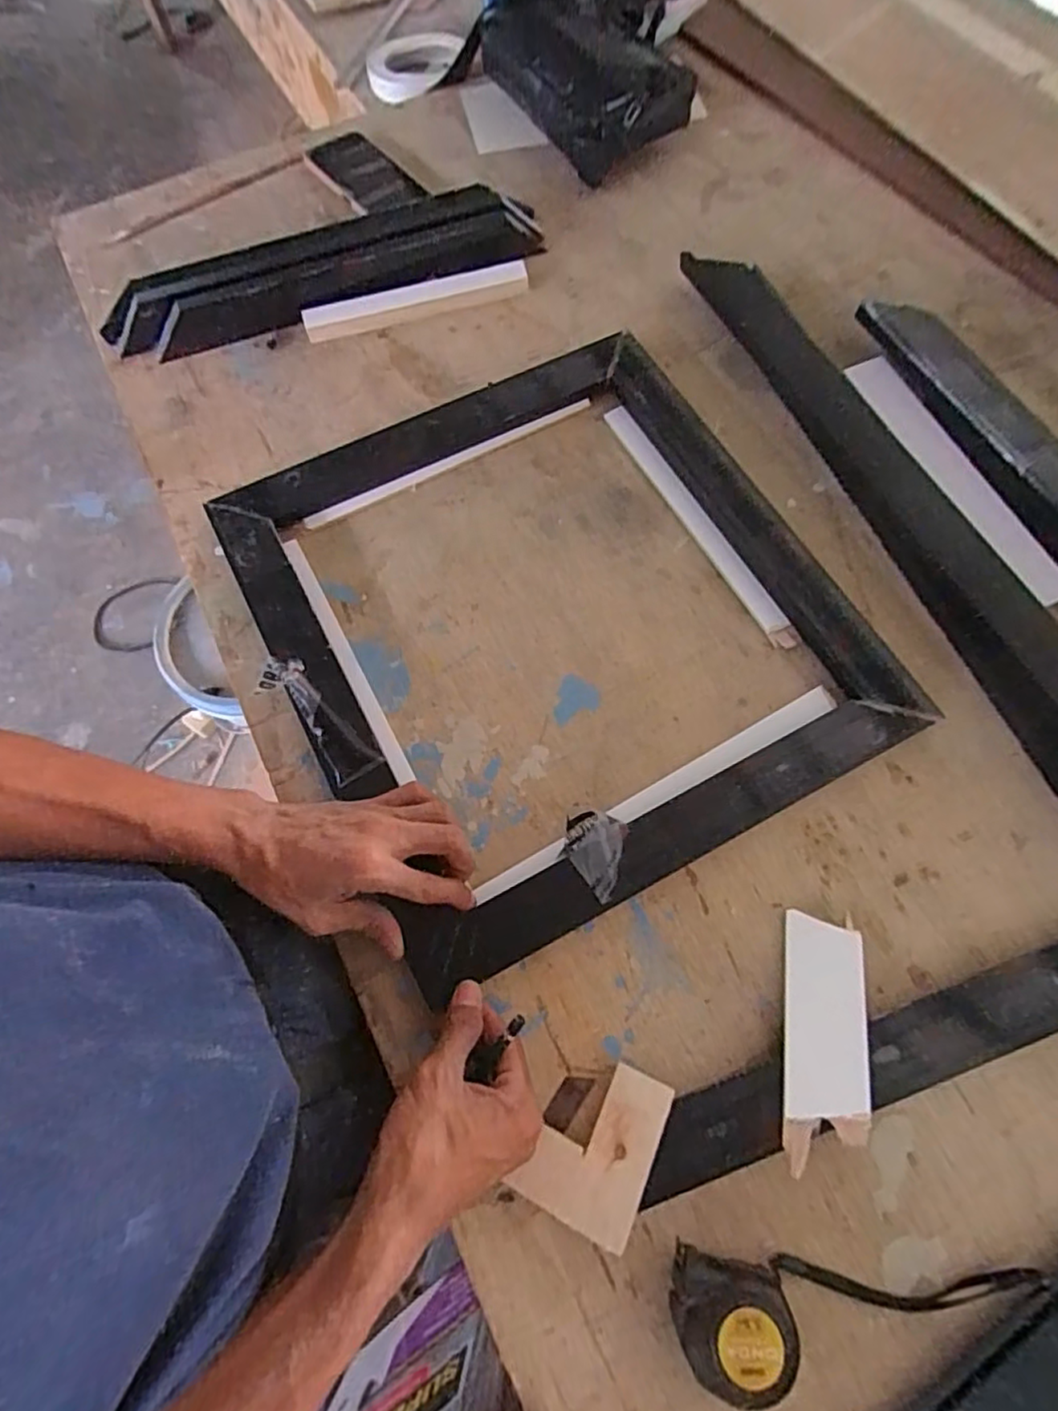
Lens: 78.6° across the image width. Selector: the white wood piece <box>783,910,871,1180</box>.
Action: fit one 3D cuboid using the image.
[{"bbox_3d":[0.193,0.213,0.419,0.049,0.006,0.147,7,61,12],"label":"white wood piece"}]

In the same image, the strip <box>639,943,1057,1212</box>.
[{"bbox_3d":[0.245,0.220,0.411,0.368,0.015,0.043,-19,70,-6],"label":"strip"}]

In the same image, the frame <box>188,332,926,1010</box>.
[{"bbox_3d":[0.013,-0.082,0.520,0.422,0.044,0.459,-29,76,-8],"label":"frame"}]

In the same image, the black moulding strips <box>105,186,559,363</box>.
[{"bbox_3d":[-0.203,-0.426,0.637,0.432,0.052,0.077,-15,71,-4],"label":"black moulding strips"}]

